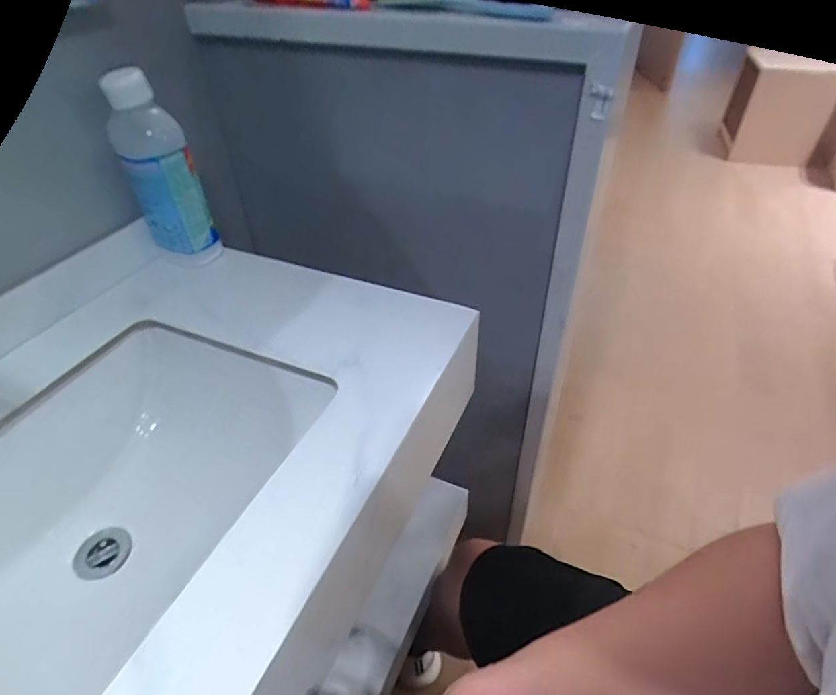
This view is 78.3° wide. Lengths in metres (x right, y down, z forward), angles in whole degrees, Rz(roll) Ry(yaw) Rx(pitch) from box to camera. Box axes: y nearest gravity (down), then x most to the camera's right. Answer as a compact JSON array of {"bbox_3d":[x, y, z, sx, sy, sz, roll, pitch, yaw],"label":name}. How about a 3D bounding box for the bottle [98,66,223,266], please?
[{"bbox_3d":[-0.332,-0.219,0.682,0.071,0.248,0.058,22,47,24],"label":"bottle"}]

